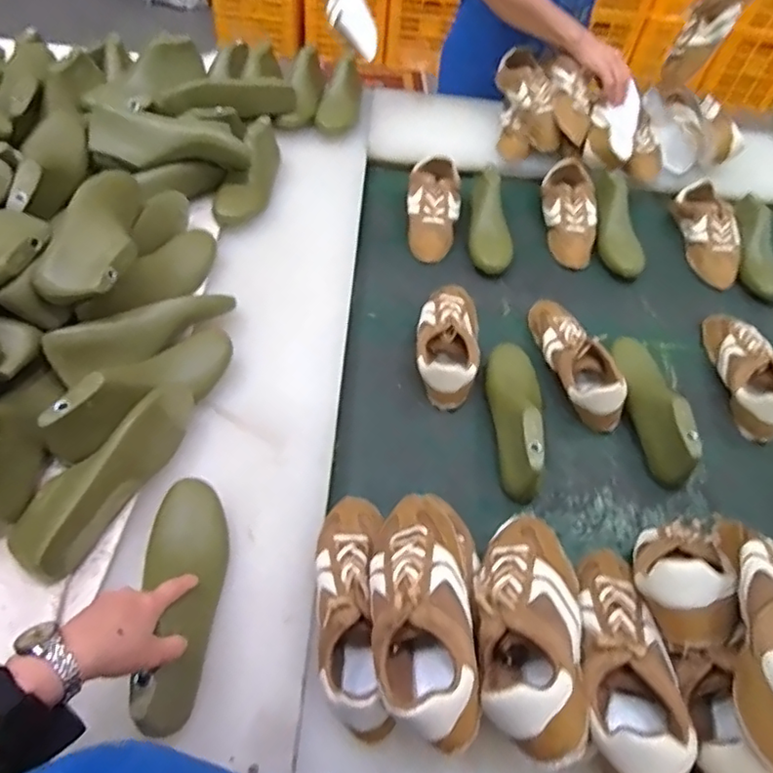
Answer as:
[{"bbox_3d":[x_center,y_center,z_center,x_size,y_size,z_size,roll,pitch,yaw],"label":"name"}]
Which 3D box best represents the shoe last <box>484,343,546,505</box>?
[{"bbox_3d":[0.185,0.031,0.812,0.073,0.087,0.252,6,54,-1],"label":"shoe last"}]

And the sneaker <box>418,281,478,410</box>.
[{"bbox_3d":[0.094,-0.079,0.896,0.095,0.067,0.236,8,54,0],"label":"sneaker"}]

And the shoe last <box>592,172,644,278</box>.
[{"bbox_3d":[0.436,-0.314,1.107,0.068,0.081,0.251,3,54,-4],"label":"shoe last"}]

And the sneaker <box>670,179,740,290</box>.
[{"bbox_3d":[0.624,-0.299,1.119,0.079,0.085,0.236,7,54,-1],"label":"sneaker"}]

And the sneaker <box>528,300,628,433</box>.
[{"bbox_3d":[0.288,-0.049,0.896,0.083,0.075,0.249,-12,56,-14],"label":"sneaker"}]

